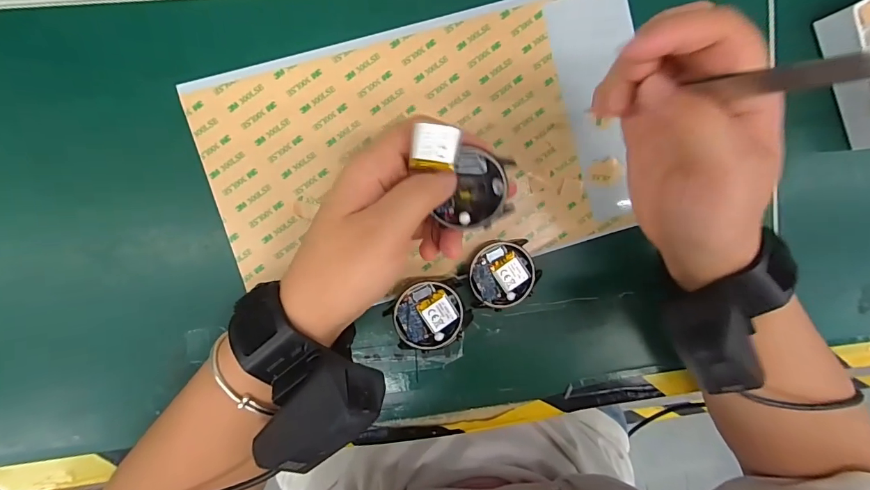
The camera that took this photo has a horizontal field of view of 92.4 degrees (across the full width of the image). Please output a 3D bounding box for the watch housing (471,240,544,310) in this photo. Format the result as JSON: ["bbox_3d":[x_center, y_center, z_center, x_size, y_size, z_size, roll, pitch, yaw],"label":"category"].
[{"bbox_3d":[0.047,0.020,0.287,0.046,0.009,0.045,-8,96,-5],"label":"watch housing"}]

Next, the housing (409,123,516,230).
[{"bbox_3d":[0.013,-0.033,0.218,0.061,0.025,0.043,24,92,-7],"label":"housing"}]

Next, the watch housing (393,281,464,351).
[{"bbox_3d":[-0.005,0.046,0.280,0.043,0.018,0.043,-3,95,-5],"label":"watch housing"}]

